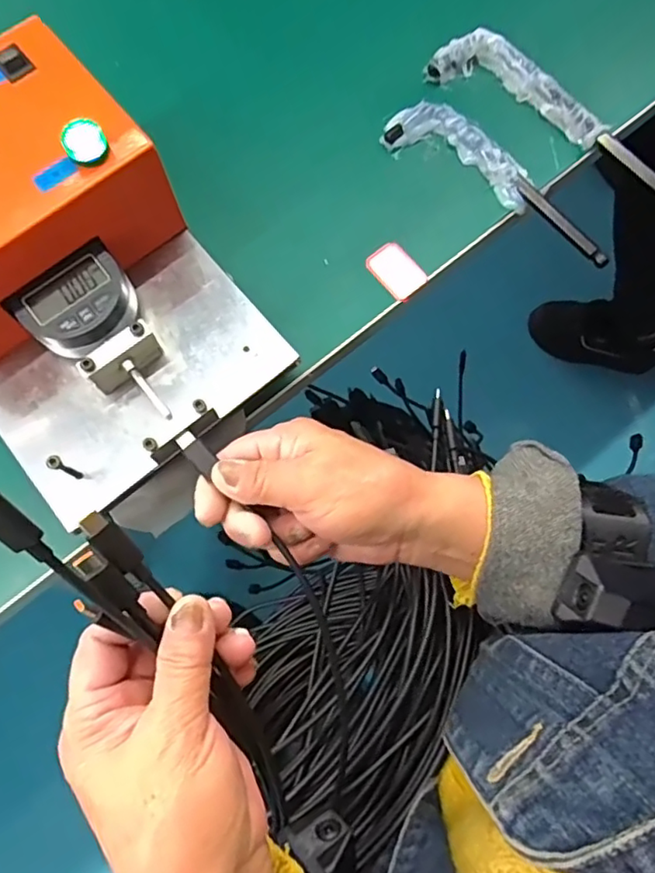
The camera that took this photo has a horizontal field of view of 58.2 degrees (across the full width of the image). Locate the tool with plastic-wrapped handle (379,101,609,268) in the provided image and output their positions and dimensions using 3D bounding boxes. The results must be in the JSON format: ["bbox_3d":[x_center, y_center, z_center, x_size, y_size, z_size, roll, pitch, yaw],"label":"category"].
[{"bbox_3d":[0.109,-0.164,0.367,0.157,0.011,0.038,34,79,8],"label":"tool with plastic-wrapped handle"}]

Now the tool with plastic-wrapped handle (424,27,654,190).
[{"bbox_3d":[0.149,-0.208,0.376,0.176,0.017,0.039,35,79,9],"label":"tool with plastic-wrapped handle"}]

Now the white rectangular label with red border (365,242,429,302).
[{"bbox_3d":[0.042,-0.101,0.357,0.024,0.004,0.036,-41,79,-9],"label":"white rectangular label with red border"}]

